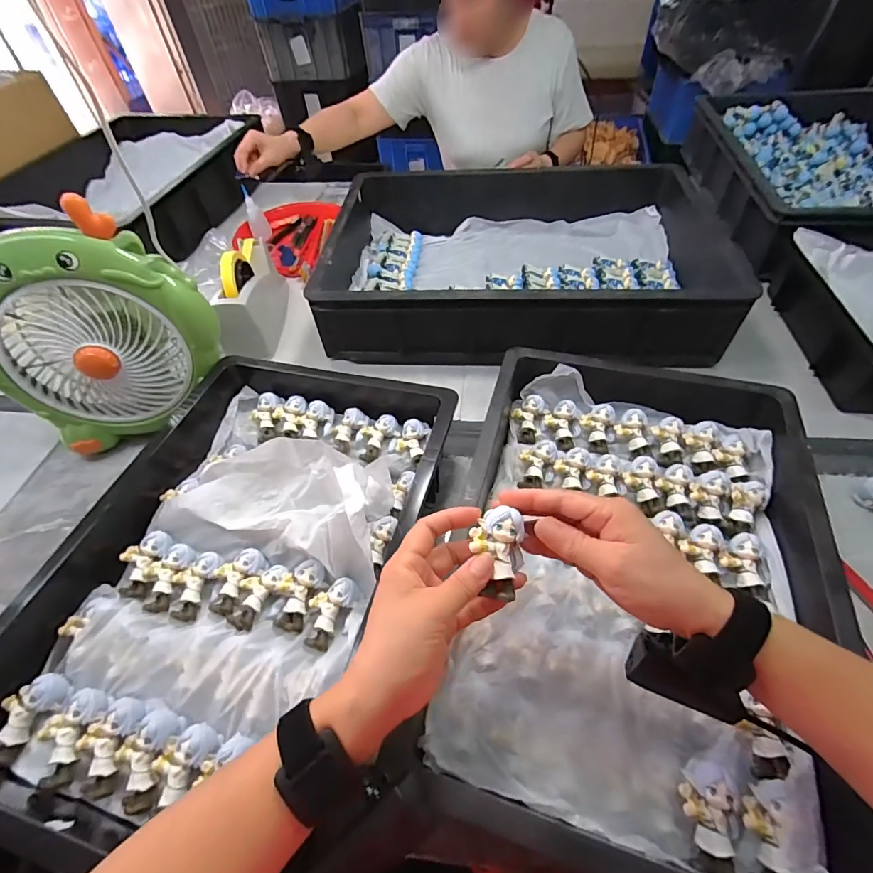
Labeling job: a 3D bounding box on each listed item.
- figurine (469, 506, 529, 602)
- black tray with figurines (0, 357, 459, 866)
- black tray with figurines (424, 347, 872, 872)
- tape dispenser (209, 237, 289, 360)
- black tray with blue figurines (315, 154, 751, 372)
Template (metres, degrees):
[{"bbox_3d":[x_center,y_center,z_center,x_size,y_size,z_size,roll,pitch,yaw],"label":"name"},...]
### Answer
[{"bbox_3d":[0.044,0.083,0.305,0.036,0.031,0.056,-5,55,0],"label":"figurine"},{"bbox_3d":[-0.199,0.098,0.432,0.354,0.092,0.461,9,52,11],"label":"black tray with figurines"},{"bbox_3d":[0.177,0.093,0.415,0.314,0.100,0.486,10,53,12],"label":"black tray with figurines"},{"bbox_3d":[-0.299,-0.231,0.710,0.061,0.118,0.222,-4,51,0],"label":"tape dispenser"},{"bbox_3d":[0.123,-0.305,0.736,0.580,0.121,0.408,1,51,5],"label":"black tray with blue figurines"}]

